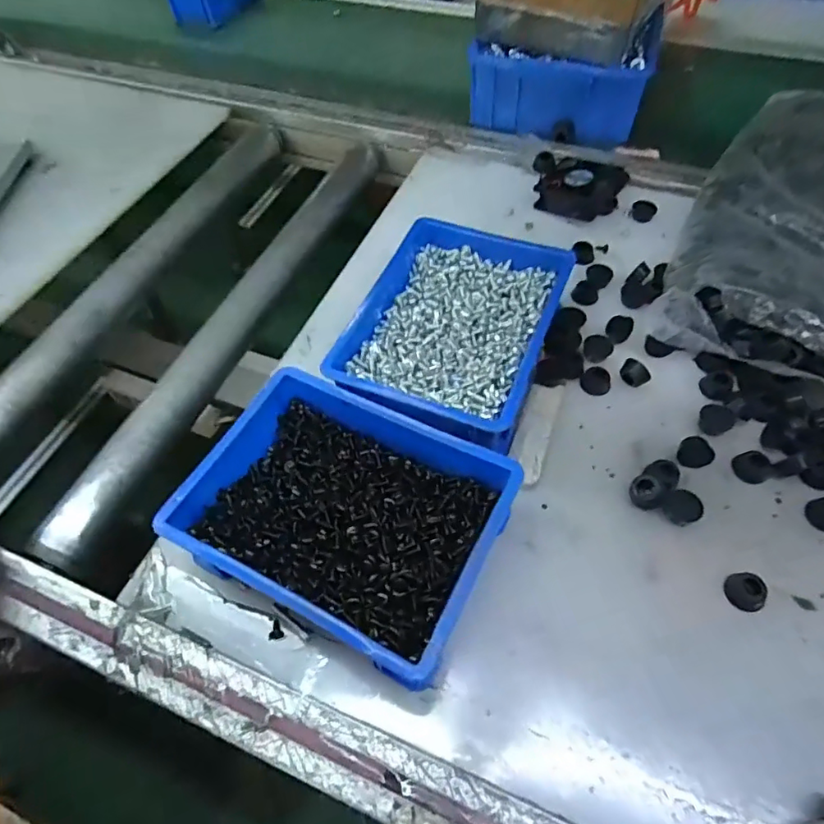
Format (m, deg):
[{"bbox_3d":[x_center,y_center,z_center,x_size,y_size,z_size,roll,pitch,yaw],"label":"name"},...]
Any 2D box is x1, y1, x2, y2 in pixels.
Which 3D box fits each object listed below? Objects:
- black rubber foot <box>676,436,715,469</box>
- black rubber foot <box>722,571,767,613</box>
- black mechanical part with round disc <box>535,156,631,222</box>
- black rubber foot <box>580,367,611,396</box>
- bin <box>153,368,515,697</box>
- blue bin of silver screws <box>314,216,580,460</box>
[{"bbox_3d":[0.213,0.031,0.417,0.020,0.013,0.023,-30,61,-14],"label":"black rubber foot"},{"bbox_3d":[0.217,0.117,0.360,0.020,0.014,0.024,-25,59,-12],"label":"black rubber foot"},{"bbox_3d":[0.177,-0.235,0.582,0.080,0.028,0.064,22,62,17],"label":"black mechanical part with round disc"},{"bbox_3d":[0.153,-0.026,0.459,0.024,0.008,0.023,-2,58,3],"label":"black rubber foot"},{"bbox_3d":[-0.041,0.068,0.378,0.194,0.063,0.152,24,62,18],"label":"bin"},{"bbox_3d":[0.034,-0.066,0.463,0.152,0.060,0.206,18,61,15],"label":"blue bin of silver screws"}]

